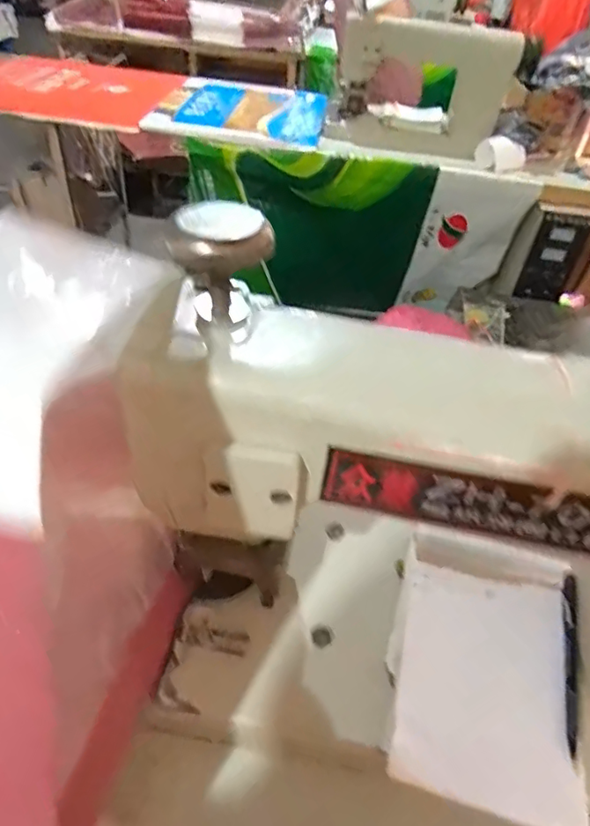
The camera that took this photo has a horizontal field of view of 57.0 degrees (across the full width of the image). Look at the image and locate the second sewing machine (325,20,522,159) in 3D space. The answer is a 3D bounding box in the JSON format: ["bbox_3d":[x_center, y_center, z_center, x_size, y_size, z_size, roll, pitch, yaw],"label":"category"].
[{"bbox_3d":[0.331,-0.849,1.436,0.449,0.276,0.249,15,44,7],"label":"second sewing machine"}]

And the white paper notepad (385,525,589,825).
[{"bbox_3d":[0.142,0.185,0.414,0.128,0.021,0.195,13,44,6],"label":"white paper notepad"}]

